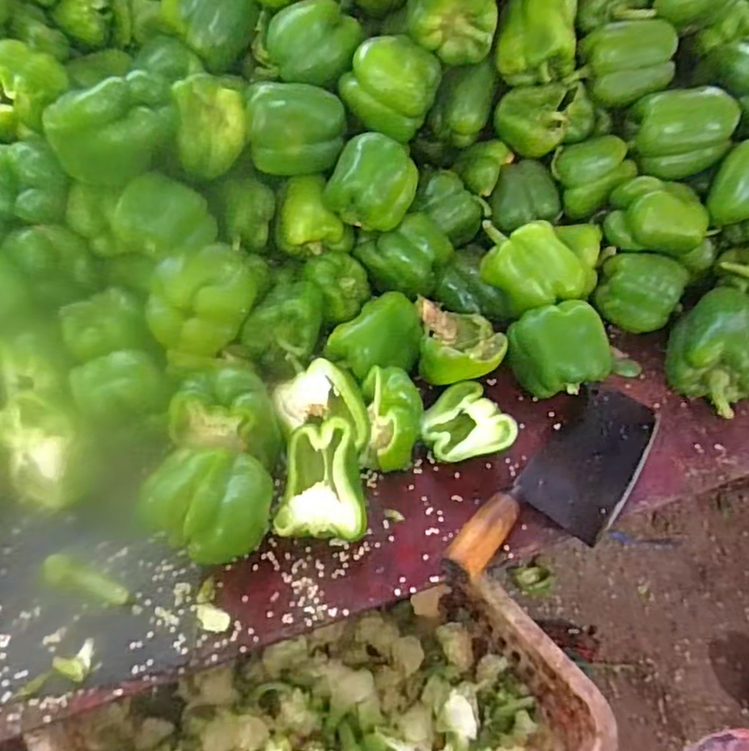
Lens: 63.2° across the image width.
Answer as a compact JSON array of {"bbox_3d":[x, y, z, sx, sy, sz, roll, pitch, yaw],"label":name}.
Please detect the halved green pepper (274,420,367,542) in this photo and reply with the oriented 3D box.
[{"bbox_3d":[-0.046,0.098,0.535,0.072,0.069,0.096,-1,51,-1],"label":"halved green pepper"}]

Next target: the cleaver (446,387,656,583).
[{"bbox_3d":[0.182,0.097,0.559,0.090,0.031,0.271,34,58,24],"label":"cleaver"}]

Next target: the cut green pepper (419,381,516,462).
[{"bbox_3d":[0.085,0.048,0.592,0.080,0.040,0.090,-16,53,-13],"label":"cut green pepper"}]

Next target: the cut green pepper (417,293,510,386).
[{"bbox_3d":[0.089,-0.035,0.638,0.088,0.068,0.115,-1,51,-1],"label":"cut green pepper"}]

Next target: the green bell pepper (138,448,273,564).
[{"bbox_3d":[-0.138,0.109,0.509,0.100,0.084,0.084,-6,51,-5],"label":"green bell pepper"}]

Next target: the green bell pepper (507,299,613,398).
[{"bbox_3d":[0.184,-0.019,0.617,0.095,0.092,0.079,0,51,0],"label":"green bell pepper"}]

